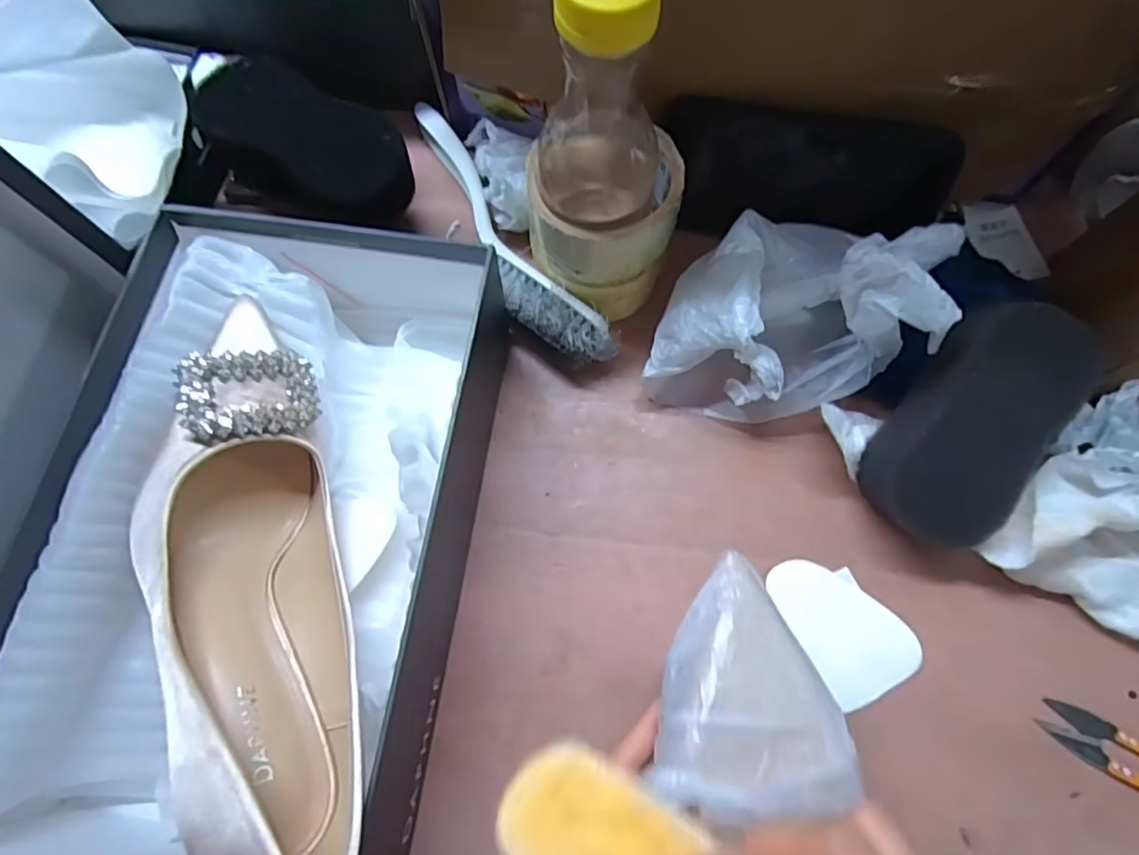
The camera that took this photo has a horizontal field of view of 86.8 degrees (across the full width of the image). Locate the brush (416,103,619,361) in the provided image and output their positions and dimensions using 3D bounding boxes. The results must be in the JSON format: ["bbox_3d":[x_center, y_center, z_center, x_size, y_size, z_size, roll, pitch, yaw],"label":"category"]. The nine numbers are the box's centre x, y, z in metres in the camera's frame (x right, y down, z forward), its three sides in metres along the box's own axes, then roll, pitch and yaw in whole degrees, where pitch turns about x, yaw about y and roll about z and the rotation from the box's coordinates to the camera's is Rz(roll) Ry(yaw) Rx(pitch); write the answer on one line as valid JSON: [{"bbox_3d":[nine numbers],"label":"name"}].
[{"bbox_3d":[-0.052,-0.125,0.393,0.046,0.038,0.232,-33,74,-10],"label":"brush"}]

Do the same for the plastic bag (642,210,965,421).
[{"bbox_3d":[0.124,-0.069,0.337,0.131,0.099,0.112,15,72,5],"label":"plastic bag"}]

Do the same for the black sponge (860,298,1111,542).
[{"bbox_3d":[0.210,-0.001,0.311,0.070,0.034,0.120,25,101,1],"label":"black sponge"}]

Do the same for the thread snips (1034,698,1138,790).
[{"bbox_3d":[0.296,0.174,0.305,0.106,0.009,0.023,30,74,10],"label":"thread snips"}]

